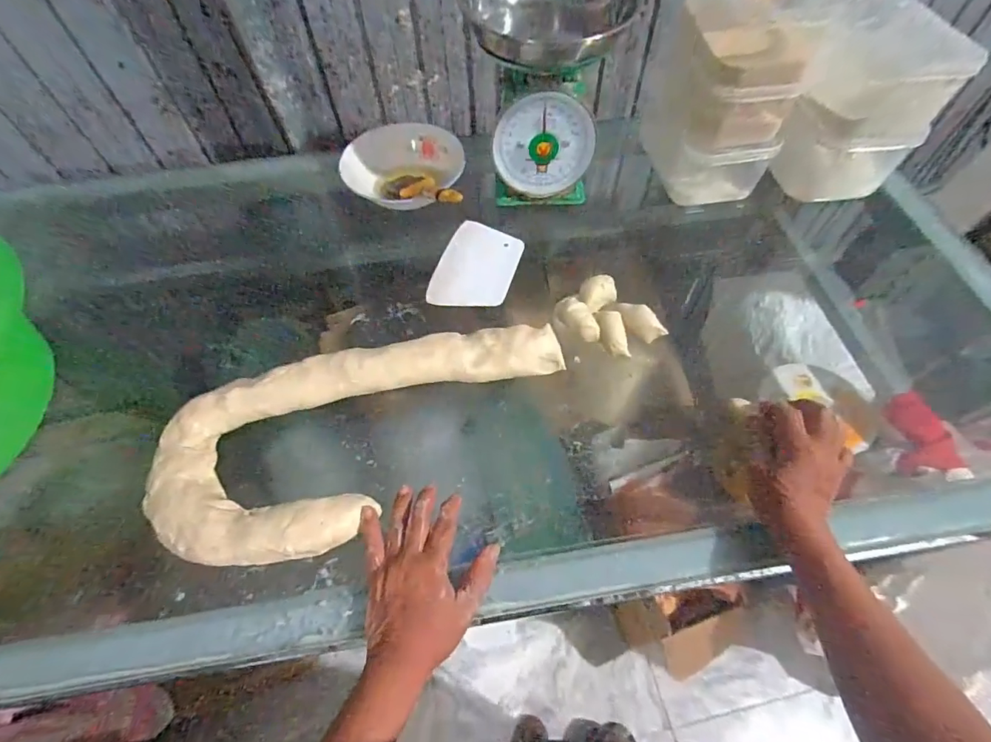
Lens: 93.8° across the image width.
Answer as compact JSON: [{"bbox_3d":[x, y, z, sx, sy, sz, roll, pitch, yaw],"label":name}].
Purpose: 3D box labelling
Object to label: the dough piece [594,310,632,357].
[{"bbox_3d":[0.135,-0.047,0.531,0.028,0.021,0.060,-8,59,-2],"label":"dough piece"}]

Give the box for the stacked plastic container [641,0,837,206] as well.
[{"bbox_3d":[0.300,-0.372,0.599,0.140,0.214,0.158,-5,59,0],"label":"stacked plastic container"}]

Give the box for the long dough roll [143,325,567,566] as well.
[{"bbox_3d":[-0.139,0.037,0.491,0.405,0.043,0.204,-36,64,-17],"label":"long dough roll"}]

